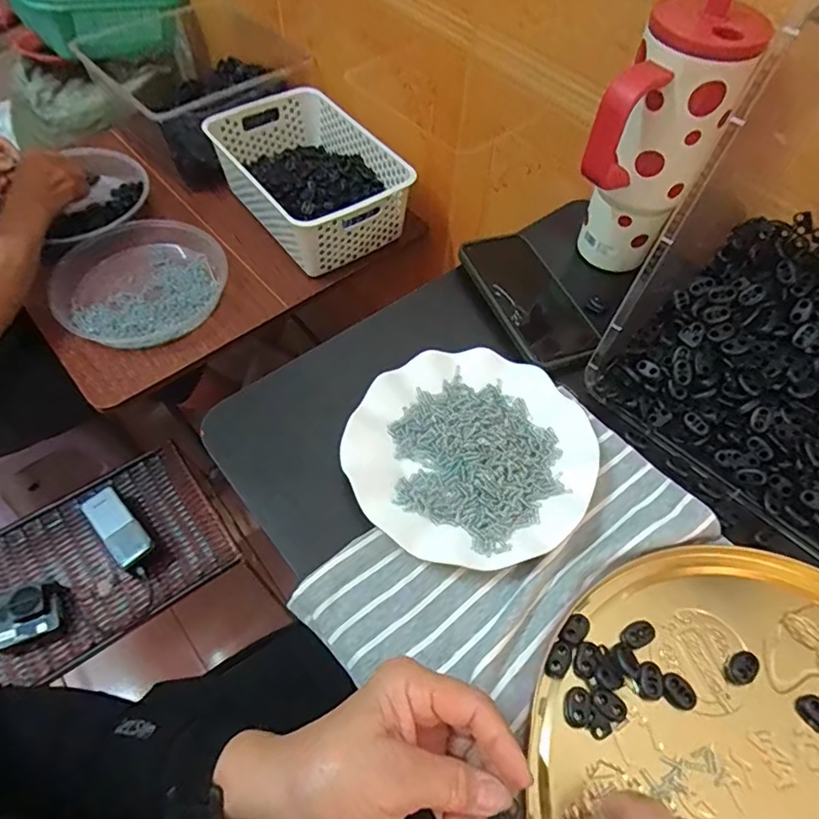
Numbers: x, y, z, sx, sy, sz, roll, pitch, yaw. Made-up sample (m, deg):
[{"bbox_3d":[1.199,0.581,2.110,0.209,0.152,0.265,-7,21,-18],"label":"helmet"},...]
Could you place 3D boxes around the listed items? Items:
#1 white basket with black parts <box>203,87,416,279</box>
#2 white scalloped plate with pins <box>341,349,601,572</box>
[{"bbox_3d":[-0.155,-0.368,0.862,0.211,0.095,0.319,-30,63,-19],"label":"white basket with black parts"},{"bbox_3d":[0.047,0.030,0.420,0.176,0.021,0.174,1,58,-1],"label":"white scalloped plate with pins"}]

